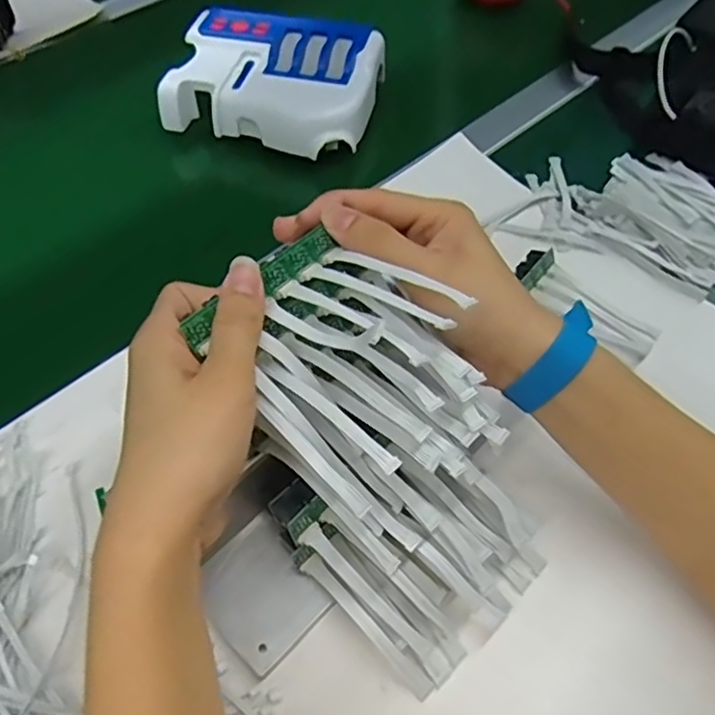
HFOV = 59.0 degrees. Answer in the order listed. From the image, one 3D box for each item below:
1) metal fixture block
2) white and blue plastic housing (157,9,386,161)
[{"bbox_3d":[-0.052,0.126,0.342,0.056,0.013,0.064,-37,63,-24],"label":"metal fixture block"},{"bbox_3d":[-0.076,-0.256,0.593,0.182,0.064,0.134,12,55,7],"label":"white and blue plastic housing"}]

